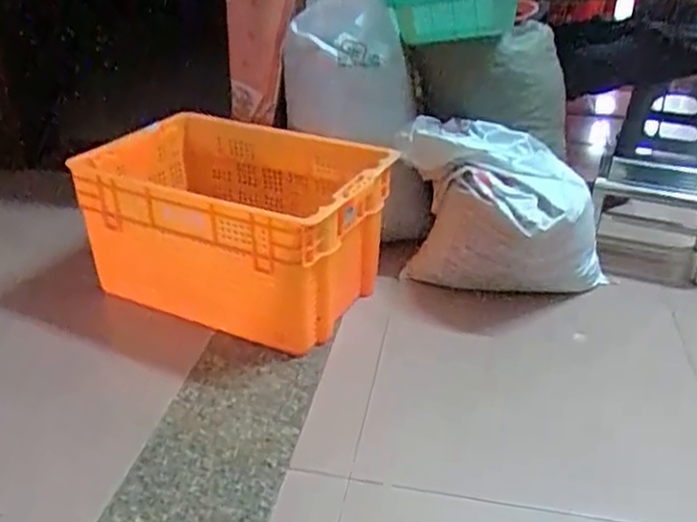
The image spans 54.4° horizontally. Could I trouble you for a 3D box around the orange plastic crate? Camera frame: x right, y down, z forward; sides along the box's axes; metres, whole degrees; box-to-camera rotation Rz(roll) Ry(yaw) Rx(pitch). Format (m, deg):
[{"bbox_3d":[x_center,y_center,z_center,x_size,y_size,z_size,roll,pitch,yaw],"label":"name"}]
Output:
[{"bbox_3d":[-0.245,-0.080,1.475,0.593,0.310,0.390,14,33,21],"label":"orange plastic crate"}]

